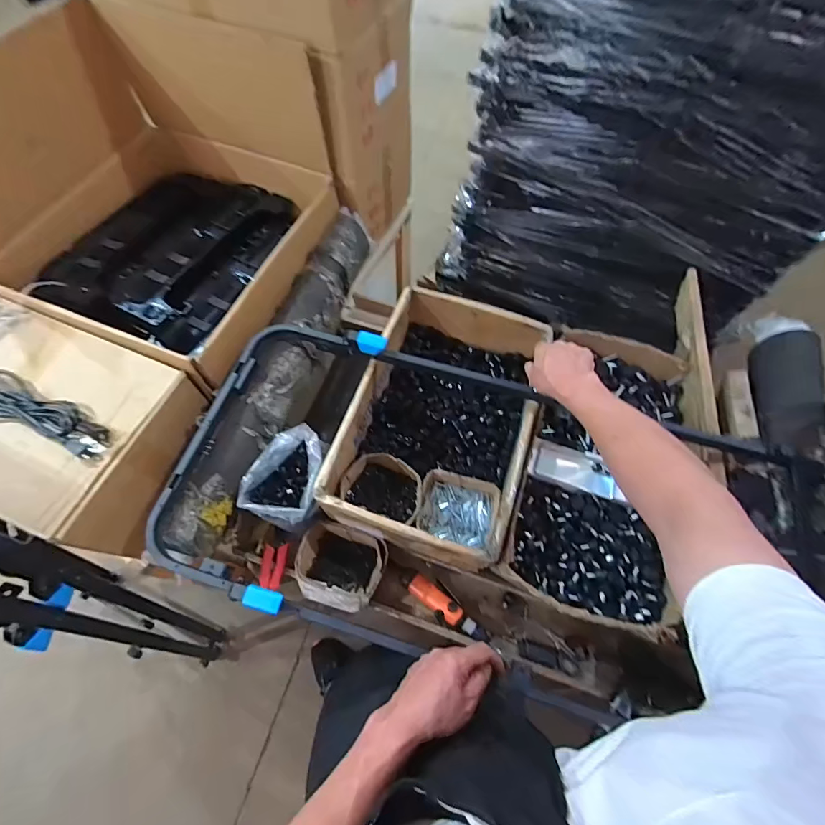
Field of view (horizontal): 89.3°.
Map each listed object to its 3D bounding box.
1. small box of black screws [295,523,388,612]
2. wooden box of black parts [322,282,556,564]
[{"bbox_3d":[-0.144,0.305,0.831,0.170,0.090,0.142,14,65,7],"label":"small box of black screws"},{"bbox_3d":[0.071,0.014,0.893,0.347,0.165,0.530,18,65,8],"label":"wooden box of black parts"}]

